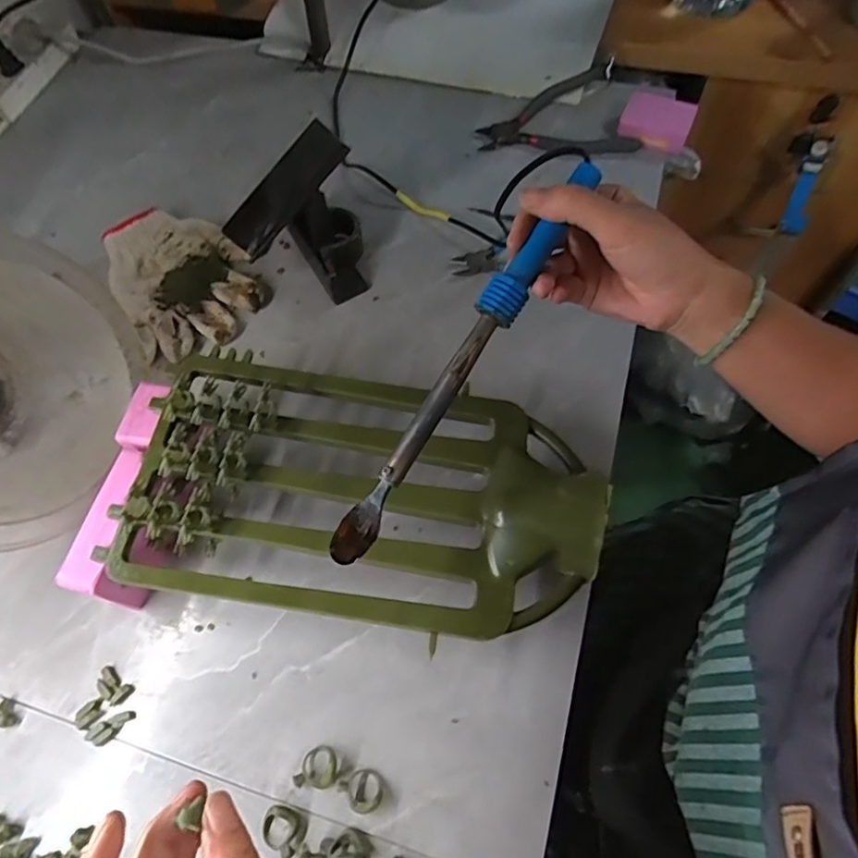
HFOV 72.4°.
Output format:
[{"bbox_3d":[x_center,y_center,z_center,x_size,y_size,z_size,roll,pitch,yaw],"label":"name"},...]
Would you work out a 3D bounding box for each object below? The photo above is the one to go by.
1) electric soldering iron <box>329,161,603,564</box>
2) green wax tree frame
[{"bbox_3d":[0.022,-0.041,0.364,0.022,0.023,0.280,33,90,19],"label":"electric soldering iron"},{"bbox_3d":[-0.055,0.041,0.422,0.350,0.048,0.184,6,63,7],"label":"green wax tree frame"}]

